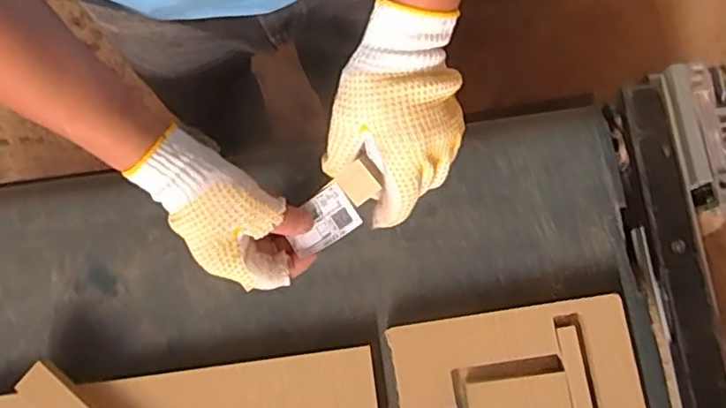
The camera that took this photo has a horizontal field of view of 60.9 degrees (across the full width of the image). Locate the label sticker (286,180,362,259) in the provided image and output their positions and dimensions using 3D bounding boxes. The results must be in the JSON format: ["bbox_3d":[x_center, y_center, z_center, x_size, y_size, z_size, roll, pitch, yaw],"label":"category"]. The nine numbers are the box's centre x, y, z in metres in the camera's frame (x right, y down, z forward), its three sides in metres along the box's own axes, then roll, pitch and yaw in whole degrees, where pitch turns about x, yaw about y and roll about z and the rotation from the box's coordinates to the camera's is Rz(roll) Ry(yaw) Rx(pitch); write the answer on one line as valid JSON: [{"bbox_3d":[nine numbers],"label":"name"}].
[{"bbox_3d":[-0.034,0.013,0.502,0.055,0.004,0.041,-34,84,4],"label":"label sticker"}]

